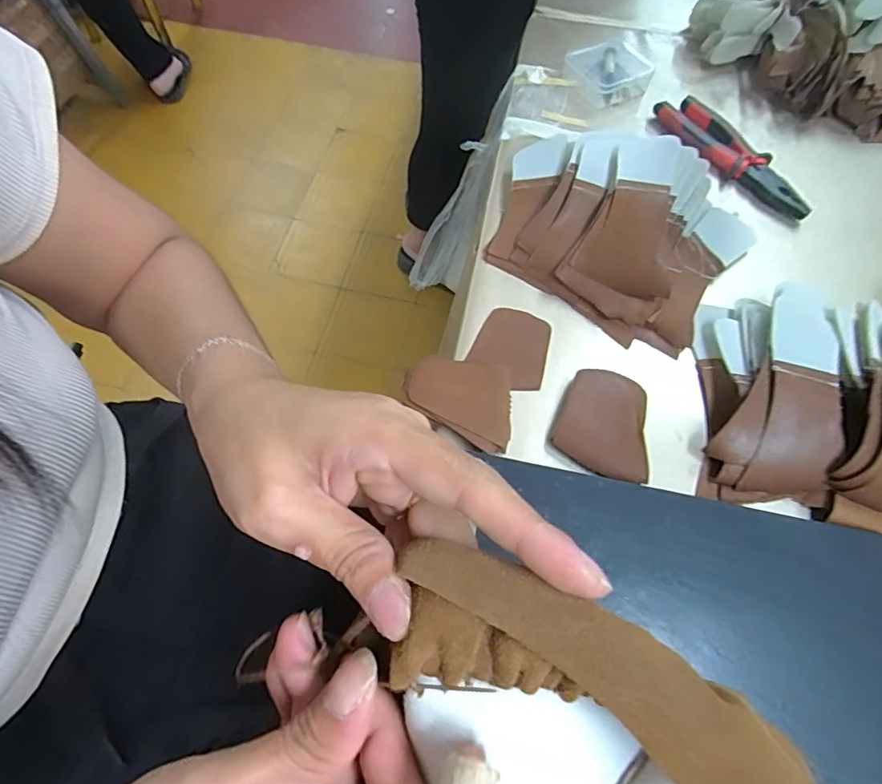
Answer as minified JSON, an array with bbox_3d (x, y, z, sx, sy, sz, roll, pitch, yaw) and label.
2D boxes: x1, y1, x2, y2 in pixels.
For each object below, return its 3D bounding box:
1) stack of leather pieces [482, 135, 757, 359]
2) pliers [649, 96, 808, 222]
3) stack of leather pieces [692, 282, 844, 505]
[{"bbox_3d":[0.146,-0.149,0.445,0.215,0.058,0.163,33,66,14],"label":"stack of leather pieces"},{"bbox_3d":[0.288,-0.236,0.518,0.049,0.021,0.183,-24,66,-14],"label":"pliers"},{"bbox_3d":[0.240,-0.002,0.381,0.082,0.044,0.161,11,63,3],"label":"stack of leather pieces"}]

